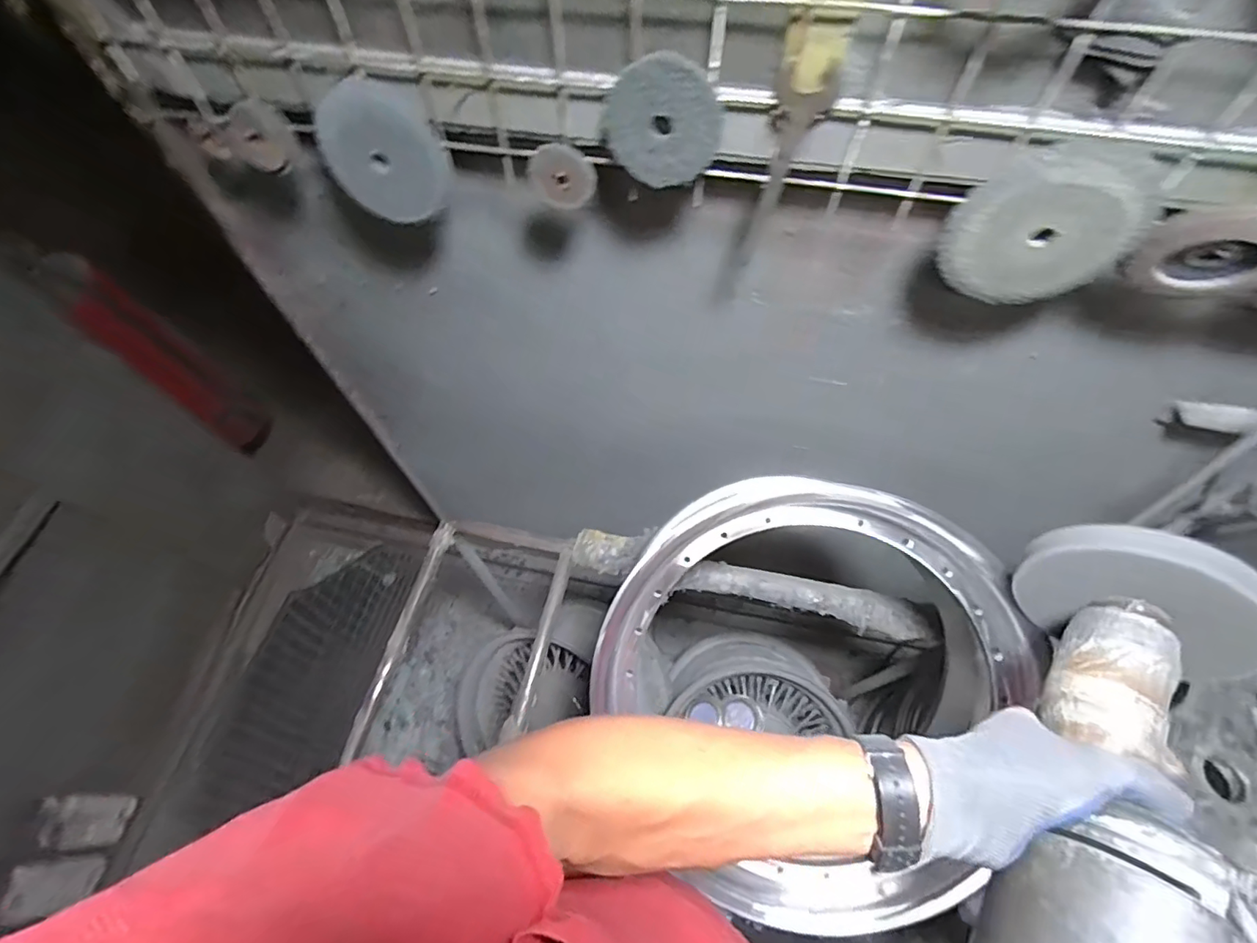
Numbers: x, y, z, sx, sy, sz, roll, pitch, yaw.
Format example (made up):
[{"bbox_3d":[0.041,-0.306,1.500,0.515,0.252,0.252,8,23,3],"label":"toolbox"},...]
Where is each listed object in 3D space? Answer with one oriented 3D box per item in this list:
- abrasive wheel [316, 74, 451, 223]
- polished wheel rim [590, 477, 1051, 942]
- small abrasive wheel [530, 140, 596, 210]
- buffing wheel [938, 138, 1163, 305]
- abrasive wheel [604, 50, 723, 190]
[{"bbox_3d":[-0.212,-0.273,0.460,0.103,0.119,0.019,13,64,-15],"label":"abrasive wheel"},{"bbox_3d":[0.181,0.228,0.520,0.429,0.063,0.433,21,89,6],"label":"polished wheel rim"},{"bbox_3d":[-0.055,-0.253,0.453,0.054,0.050,0.014,7,60,4],"label":"small abrasive wheel"},{"bbox_3d":[0.323,-0.190,0.417,0.132,0.122,0.020,11,61,6],"label":"buffing wheel"},{"bbox_3d":[0.025,-0.262,0.398,0.086,0.087,0.020,10,61,6],"label":"abrasive wheel"}]

